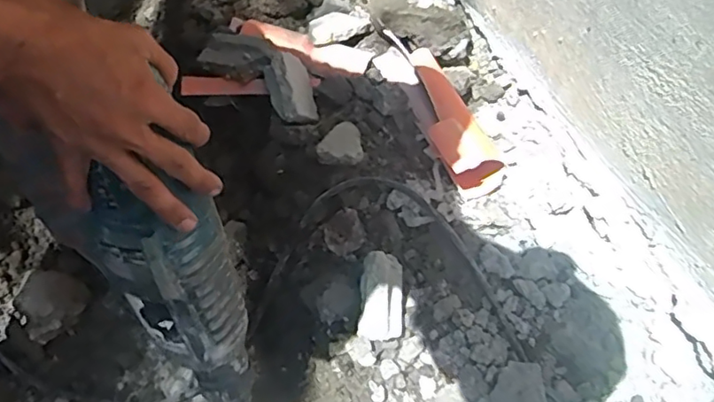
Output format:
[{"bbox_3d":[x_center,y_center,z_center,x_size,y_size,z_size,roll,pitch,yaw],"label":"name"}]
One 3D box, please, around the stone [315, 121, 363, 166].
[{"bbox_3d":[-0.019,-0.067,0.693,0.053,0.035,0.056,-1,58,2],"label":"stone"}]

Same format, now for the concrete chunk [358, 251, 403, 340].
[{"bbox_3d":[0.025,0.096,0.580,0.042,0.032,0.086,1,85,3],"label":"concrete chunk"}]

